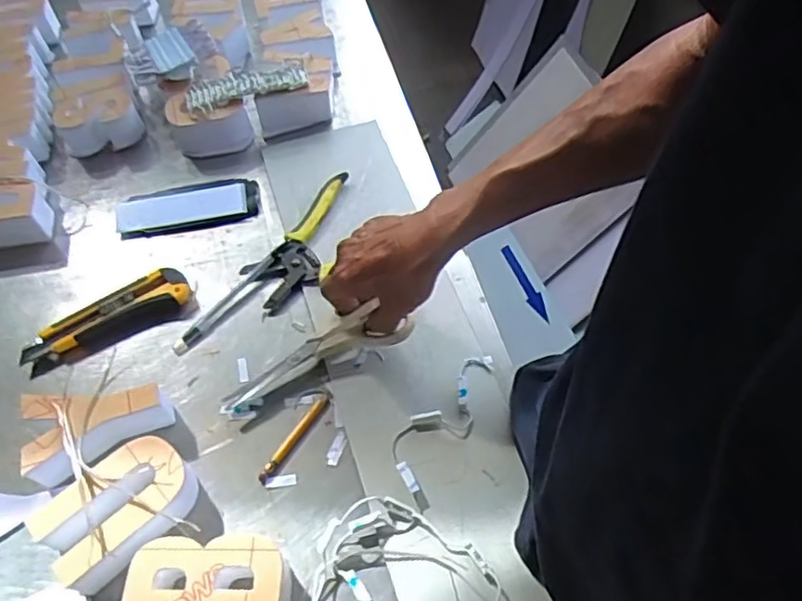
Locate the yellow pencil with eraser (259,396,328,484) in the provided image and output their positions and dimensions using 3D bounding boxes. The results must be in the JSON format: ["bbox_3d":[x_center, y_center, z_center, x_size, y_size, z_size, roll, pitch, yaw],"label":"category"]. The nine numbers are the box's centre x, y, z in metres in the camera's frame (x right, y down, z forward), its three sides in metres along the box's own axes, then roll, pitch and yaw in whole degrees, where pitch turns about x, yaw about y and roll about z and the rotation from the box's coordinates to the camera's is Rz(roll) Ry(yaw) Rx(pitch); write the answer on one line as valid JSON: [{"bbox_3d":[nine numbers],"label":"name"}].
[{"bbox_3d":[-0.092,0.116,0.551,0.011,0.006,0.087,29,63,19],"label":"yellow pencil with eraser"}]

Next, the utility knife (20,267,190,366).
[{"bbox_3d":[-0.275,0.018,0.612,0.152,0.019,0.048,-25,60,-13],"label":"utility knife"}]

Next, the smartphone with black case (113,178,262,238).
[{"bbox_3d":[-0.227,-0.100,0.692,0.147,0.015,0.057,-11,58,-5],"label":"smartphone with black case"}]

